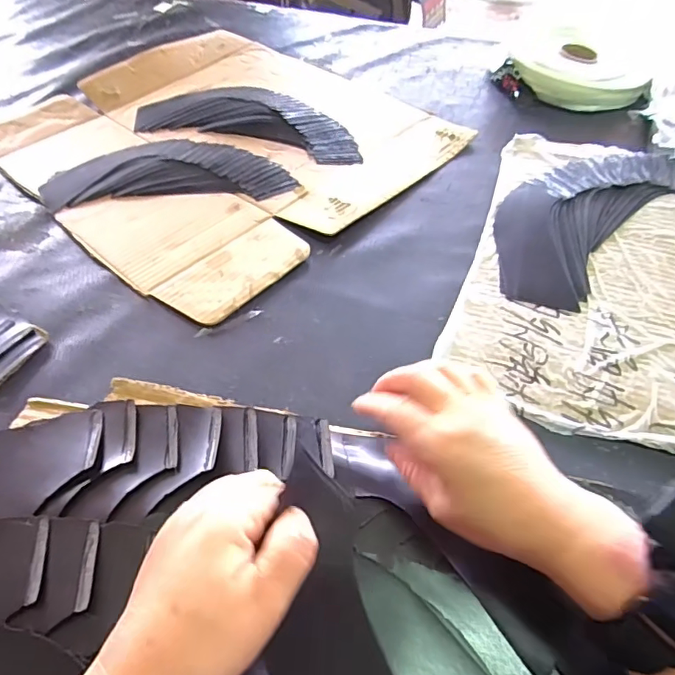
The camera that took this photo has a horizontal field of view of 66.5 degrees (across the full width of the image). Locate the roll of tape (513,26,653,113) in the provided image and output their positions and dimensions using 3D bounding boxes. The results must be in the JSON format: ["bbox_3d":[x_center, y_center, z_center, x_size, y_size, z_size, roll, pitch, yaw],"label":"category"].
[{"bbox_3d":[0.314,-0.345,0.654,0.153,0.049,0.153,-1,50,1],"label":"roll of tape"}]

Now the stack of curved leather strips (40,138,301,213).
[{"bbox_3d":[-0.183,-0.185,0.564,0.259,0.008,0.121,-5,50,-2],"label":"stack of curved leather strips"}]

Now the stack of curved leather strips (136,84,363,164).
[{"bbox_3d":[-0.101,-0.278,0.633,0.295,0.016,0.129,16,53,15],"label":"stack of curved leather strips"}]

